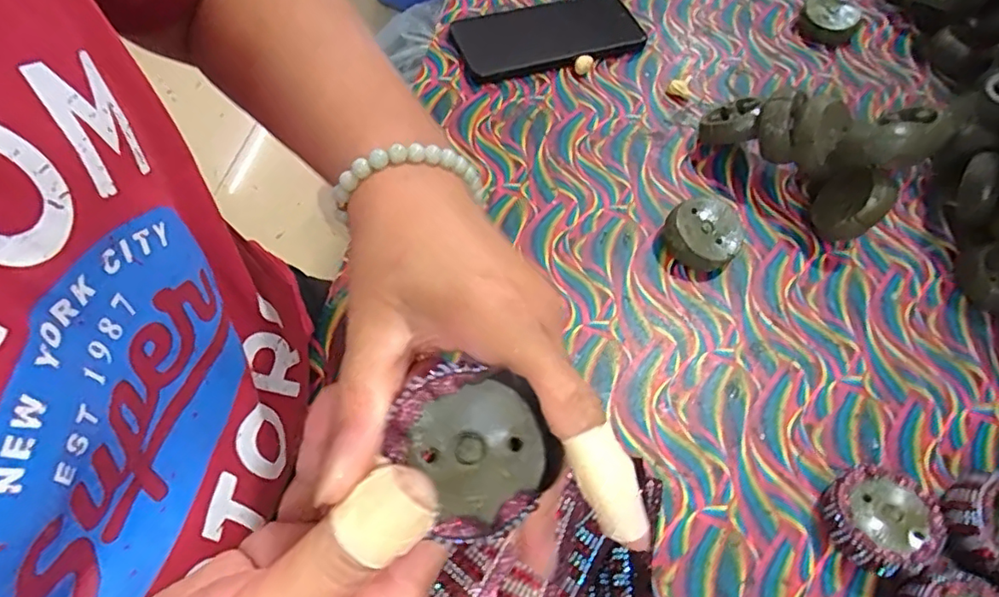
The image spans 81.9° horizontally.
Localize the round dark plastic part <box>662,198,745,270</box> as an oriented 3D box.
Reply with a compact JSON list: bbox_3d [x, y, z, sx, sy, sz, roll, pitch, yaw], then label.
[{"bbox_3d":[0.142,-0.045,0.401,0.050,0.026,0.048,2,60,-3],"label":"round dark plastic part"}]

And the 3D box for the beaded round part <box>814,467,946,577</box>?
[{"bbox_3d":[0.204,0.119,0.310,0.050,0.027,0.050,2,60,-3],"label":"beaded round part"}]

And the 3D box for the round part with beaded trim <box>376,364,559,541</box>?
[{"bbox_3d":[-0.009,0.046,0.183,0.044,0.018,0.051,-39,81,-8],"label":"round part with beaded trim"}]

